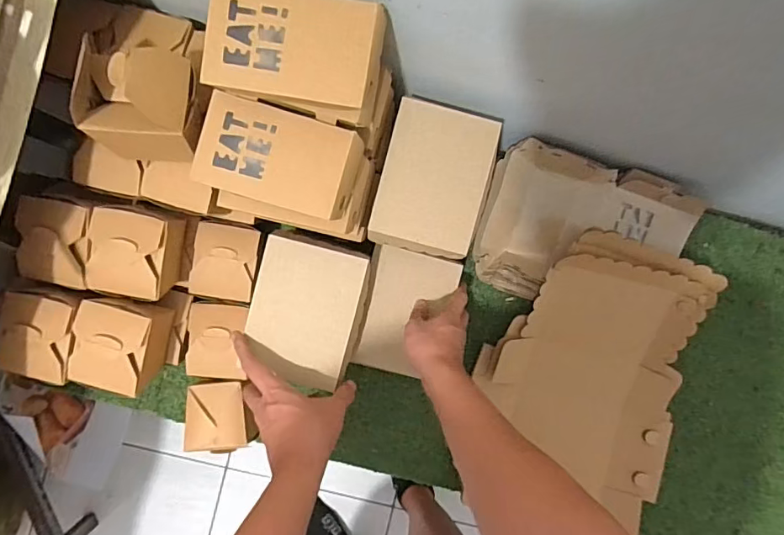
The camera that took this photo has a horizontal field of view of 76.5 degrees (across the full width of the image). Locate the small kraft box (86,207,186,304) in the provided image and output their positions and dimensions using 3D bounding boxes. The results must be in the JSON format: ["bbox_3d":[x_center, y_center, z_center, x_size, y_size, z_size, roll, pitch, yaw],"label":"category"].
[{"bbox_3d":[-0.303,-0.017,0.604,0.092,0.092,0.102,11,90,-1],"label":"small kraft box"}]

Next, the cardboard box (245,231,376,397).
[{"bbox_3d":[-0.101,0.052,0.630,0.134,0.072,0.168,14,90,-1],"label":"cardboard box"}]

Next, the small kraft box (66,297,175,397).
[{"bbox_3d":[-0.327,0.093,0.609,0.081,0.097,0.108,12,90,-1],"label":"small kraft box"}]

